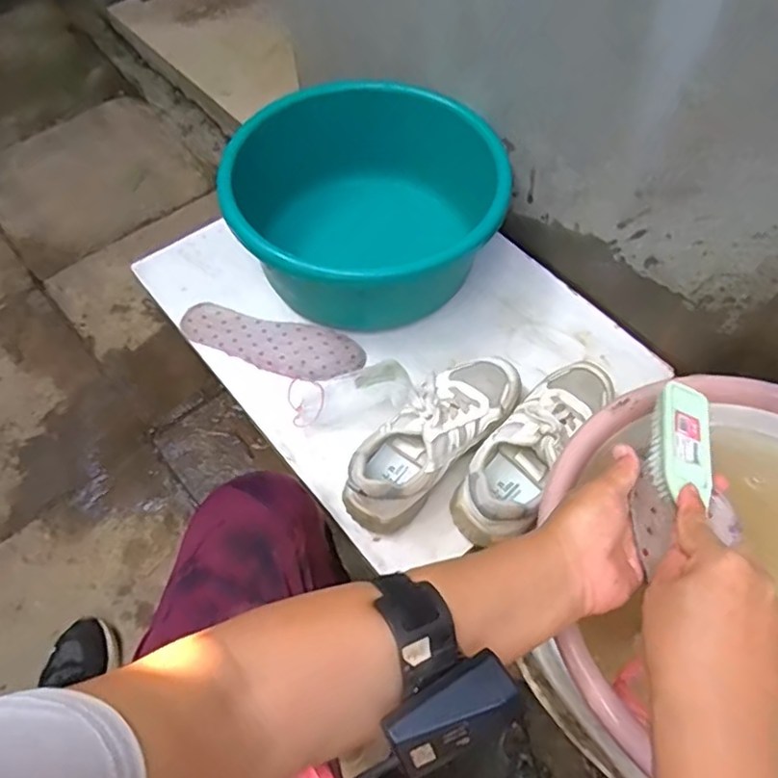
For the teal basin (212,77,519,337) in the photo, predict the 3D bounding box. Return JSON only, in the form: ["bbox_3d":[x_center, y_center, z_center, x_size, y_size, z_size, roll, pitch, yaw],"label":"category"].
[{"bbox_3d":[-0.026,-0.220,0.829,0.333,0.200,0.276,-9,60,-3],"label":"teal basin"}]

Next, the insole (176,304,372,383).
[{"bbox_3d":[-0.151,-0.060,0.799,0.239,0.011,0.078,13,63,9],"label":"insole"}]

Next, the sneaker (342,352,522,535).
[{"bbox_3d":[0.050,0.044,0.675,0.088,0.090,0.249,36,67,20],"label":"sneaker"}]

